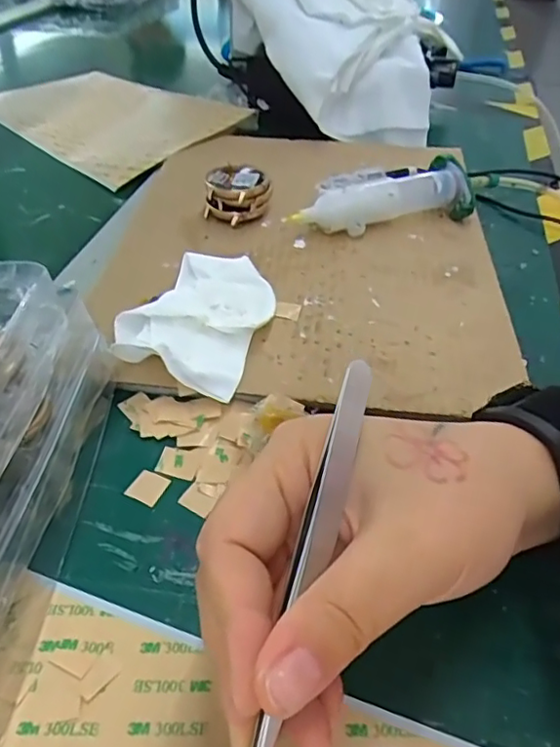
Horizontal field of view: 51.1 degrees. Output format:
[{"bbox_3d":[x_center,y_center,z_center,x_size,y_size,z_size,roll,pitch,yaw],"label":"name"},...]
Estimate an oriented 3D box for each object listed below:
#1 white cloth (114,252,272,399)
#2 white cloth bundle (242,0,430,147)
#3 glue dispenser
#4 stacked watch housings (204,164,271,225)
[{"bbox_3d":[-0.042,-0.035,0.330,0.074,0.023,0.106,17,45,15],"label":"white cloth"},{"bbox_3d":[0.061,-0.325,0.557,0.208,0.141,0.199,2,43,-1],"label":"white cloth bundle"},{"bbox_3d":[0.071,-0.124,0.418,0.131,0.034,0.038,-13,45,-16],"label":"glue dispenser"},{"bbox_3d":[-0.030,-0.125,0.420,0.045,0.033,0.039,0,43,-3],"label":"stacked watch housings"}]

